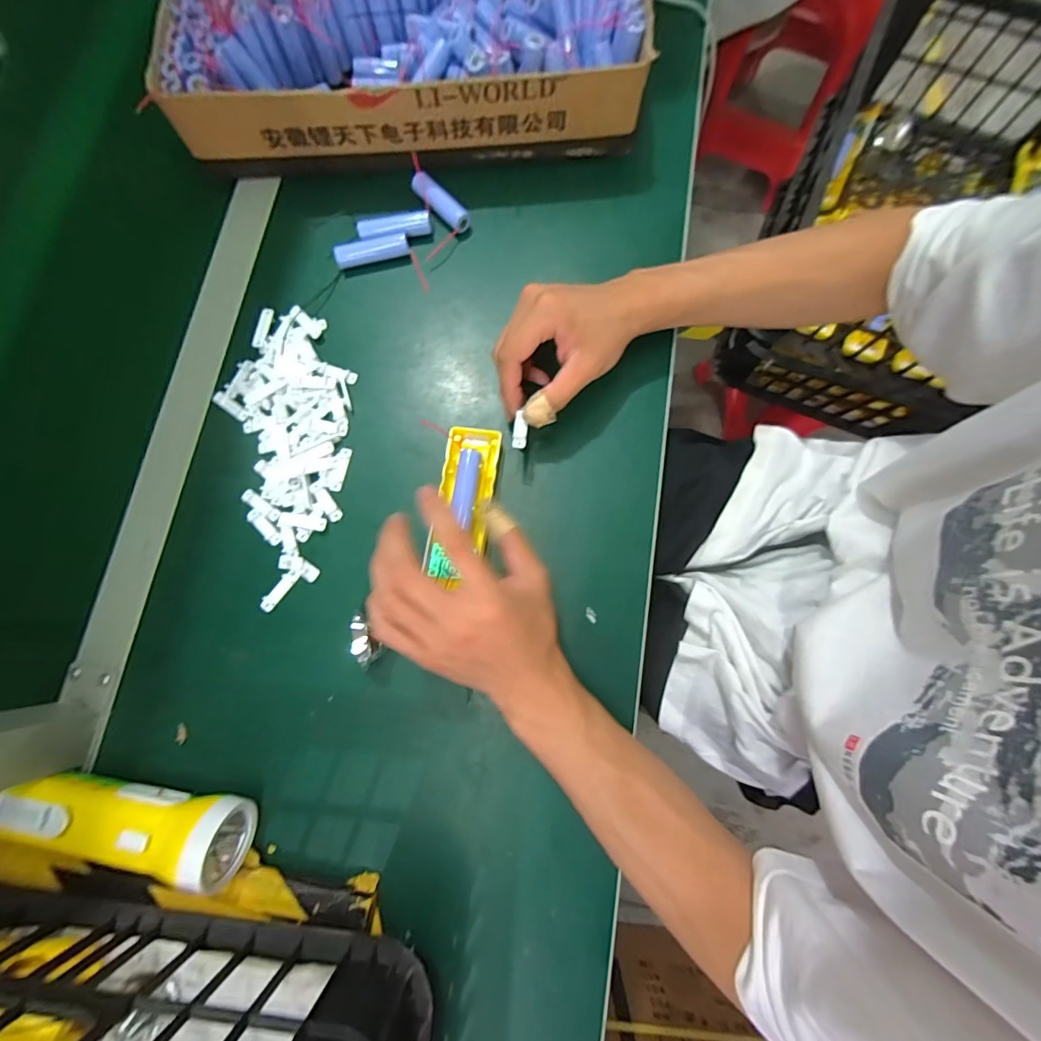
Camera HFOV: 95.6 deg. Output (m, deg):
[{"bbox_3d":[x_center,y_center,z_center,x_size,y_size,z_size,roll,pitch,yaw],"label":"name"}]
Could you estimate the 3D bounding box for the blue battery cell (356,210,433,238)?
[{"bbox_3d":[-0.116,-0.271,0.439,0.066,0.018,0.020,-12,77,-1],"label":"blue battery cell"}]

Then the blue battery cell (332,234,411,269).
[{"bbox_3d":[-0.136,-0.248,0.435,0.067,0.018,0.018,-14,77,-2],"label":"blue battery cell"}]

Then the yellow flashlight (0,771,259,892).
[{"bbox_3d":[-0.272,0.205,0.321,0.168,0.050,0.046,7,77,3],"label":"yellow flashlight"}]

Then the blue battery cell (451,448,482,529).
[{"bbox_3d":[-0.043,-0.024,0.375,0.019,0.021,0.063,8,77,3],"label":"blue battery cell"}]

